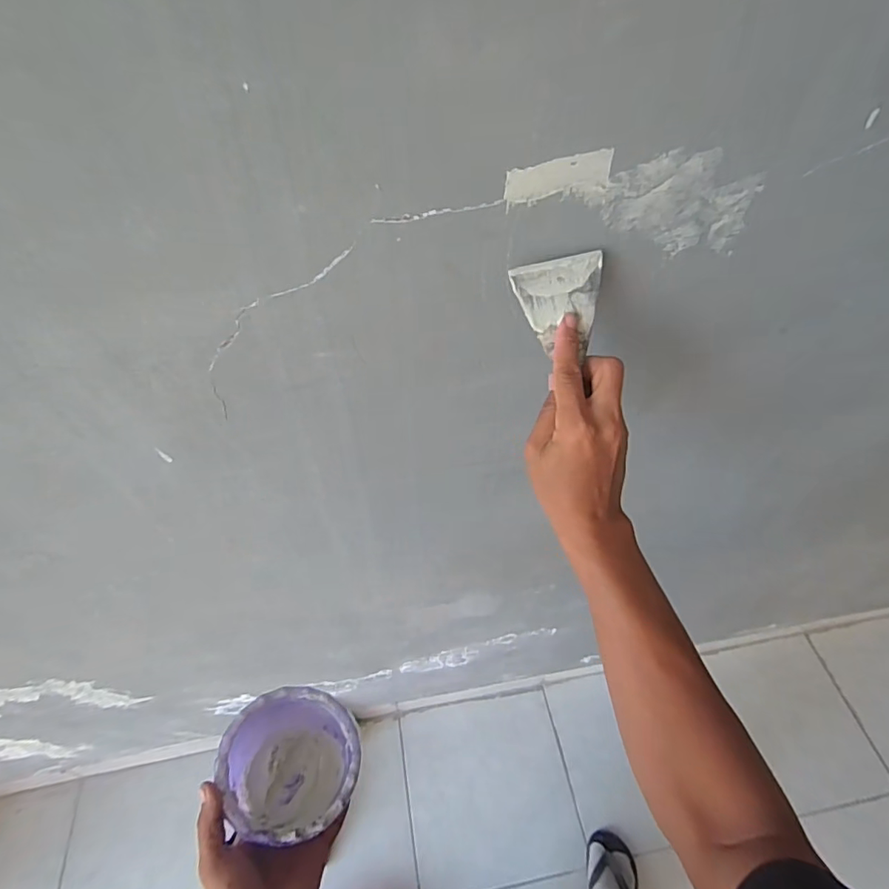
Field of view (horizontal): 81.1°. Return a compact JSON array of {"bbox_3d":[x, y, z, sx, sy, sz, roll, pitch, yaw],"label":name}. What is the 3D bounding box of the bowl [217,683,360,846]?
[{"bbox_3d":[-0.155,0.324,0.516,0.130,0.080,0.130,12,39,-9],"label":"bowl"}]

